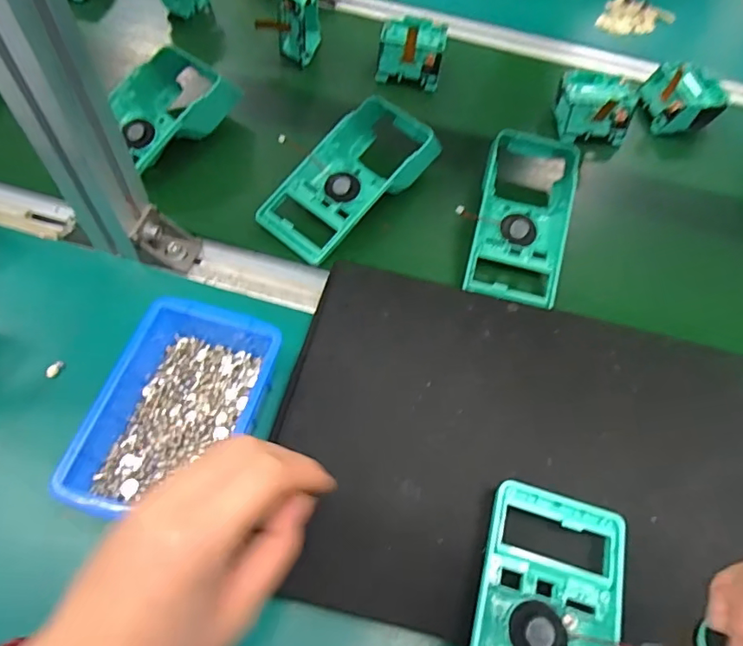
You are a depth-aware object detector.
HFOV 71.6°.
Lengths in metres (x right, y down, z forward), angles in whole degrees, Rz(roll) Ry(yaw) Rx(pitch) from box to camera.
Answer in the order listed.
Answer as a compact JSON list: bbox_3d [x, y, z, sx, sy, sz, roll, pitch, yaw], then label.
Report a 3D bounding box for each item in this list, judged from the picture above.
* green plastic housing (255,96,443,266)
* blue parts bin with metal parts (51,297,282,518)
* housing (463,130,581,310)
[{"bbox_3d":[-0.019,-0.142,0.491,0.091,0.056,0.187,41,65,17],"label":"green plastic housing"},{"bbox_3d":[-0.129,0.061,0.353,0.099,0.047,0.151,18,62,5],"label":"blue parts bin with metal parts"},{"bbox_3d":[0.140,-0.101,0.475,0.088,0.056,0.173,17,61,5],"label":"housing"}]

